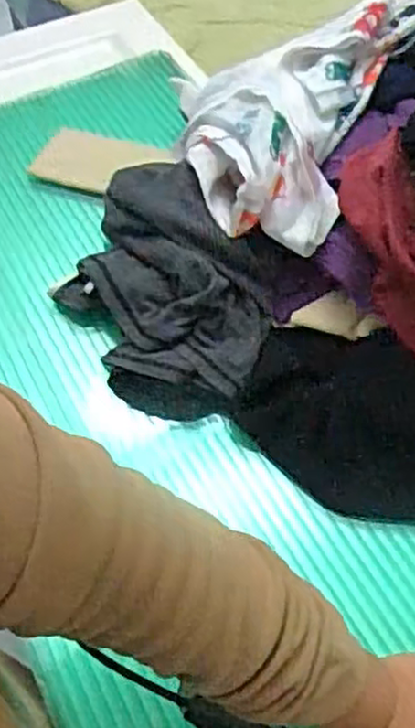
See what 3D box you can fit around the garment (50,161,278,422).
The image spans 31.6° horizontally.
[{"bbox_3d":[-0.037,-0.066,0.639,0.166,0.075,0.213,-38,62,-23],"label":"garment"}]

